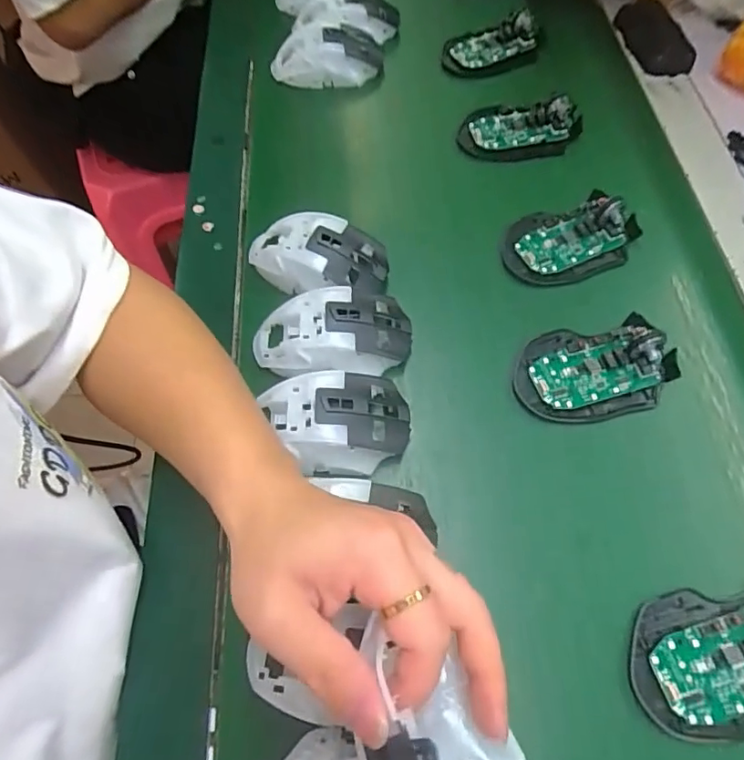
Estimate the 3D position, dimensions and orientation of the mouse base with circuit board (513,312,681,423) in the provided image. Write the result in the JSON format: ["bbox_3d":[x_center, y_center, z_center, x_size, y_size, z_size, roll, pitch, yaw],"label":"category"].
[{"bbox_3d":[0.163,-0.010,0.385,0.114,0.029,0.071,-9,62,-2],"label":"mouse base with circuit board"}]

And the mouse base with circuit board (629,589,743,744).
[{"bbox_3d":[0.205,0.155,0.297,0.113,0.027,0.072,-13,62,-4],"label":"mouse base with circuit board"}]

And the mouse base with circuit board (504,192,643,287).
[{"bbox_3d":[0.170,-0.121,0.440,0.113,0.025,0.069,-18,63,-7],"label":"mouse base with circuit board"}]

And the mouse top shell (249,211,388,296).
[{"bbox_3d":[-0.045,-0.098,0.424,0.114,0.030,0.067,9,63,7],"label":"mouse top shell"}]

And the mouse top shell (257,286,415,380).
[{"bbox_3d":[-0.030,-0.035,0.391,0.114,0.030,0.062,-7,62,-1],"label":"mouse top shell"}]

